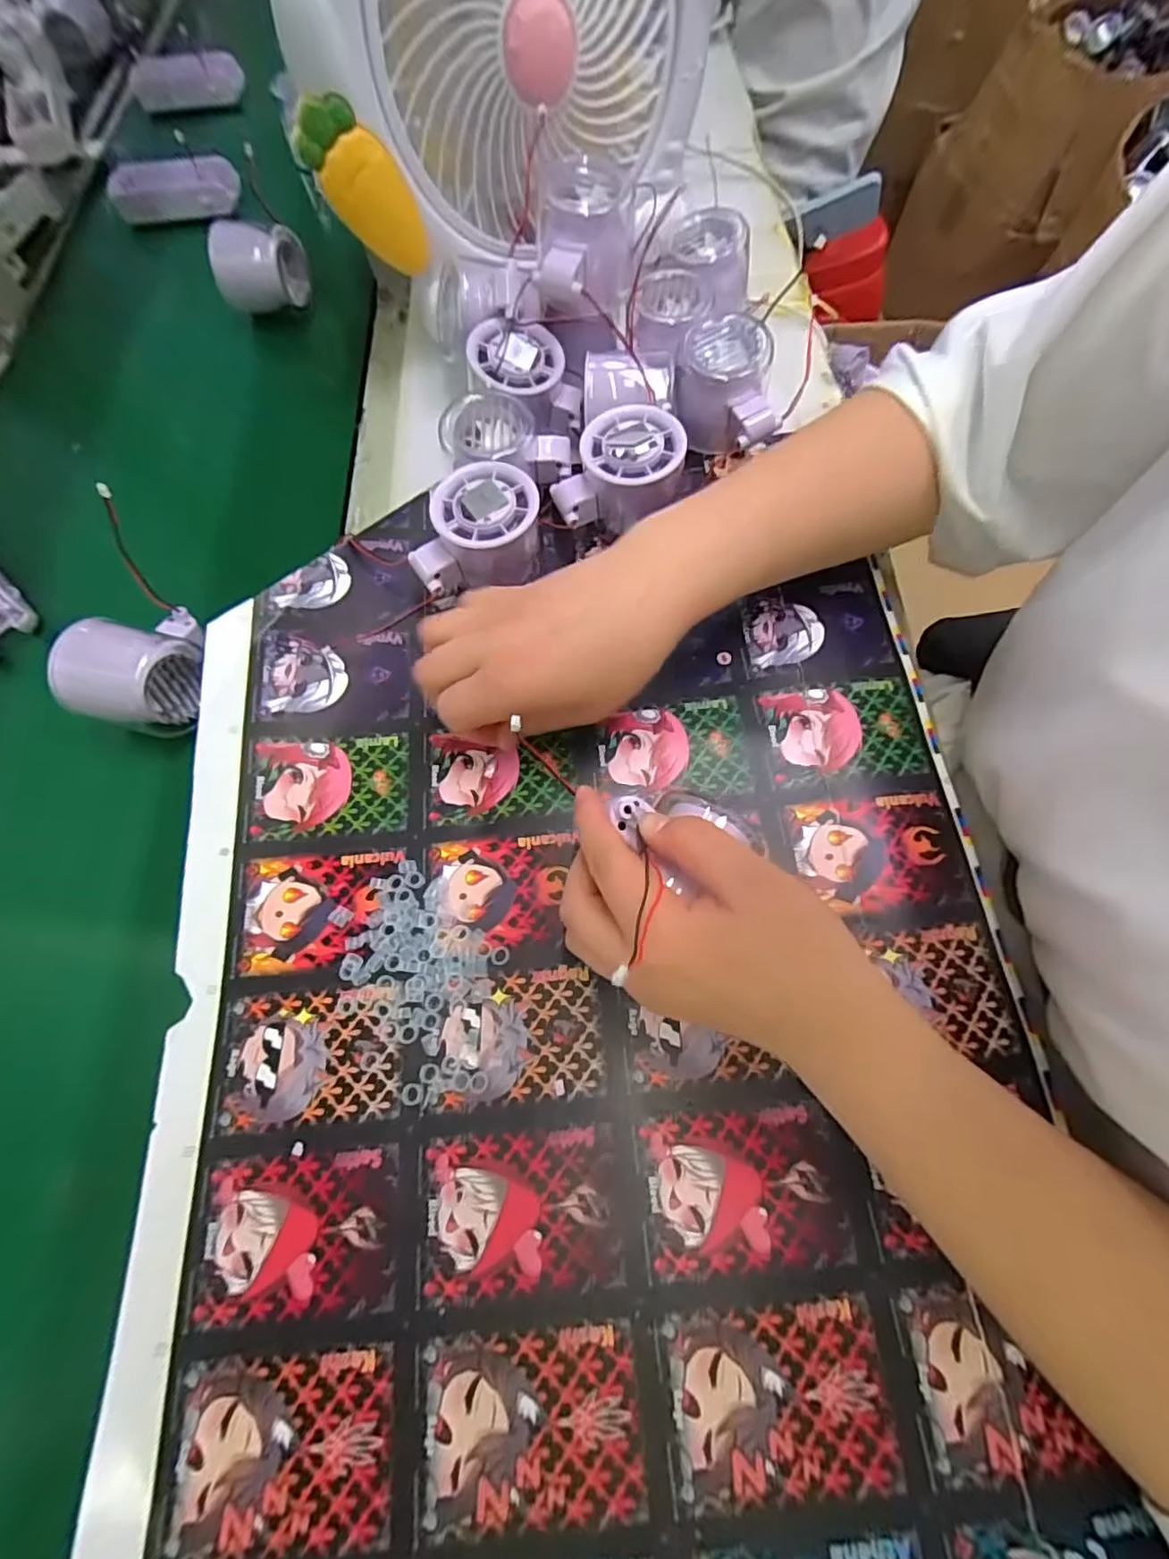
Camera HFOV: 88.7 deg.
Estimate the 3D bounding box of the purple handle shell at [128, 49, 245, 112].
[{"bbox_3d":[-0.409,-0.715,0.611,0.104,0.030,0.036,-8,69,0],"label":"purple handle shell"}]

